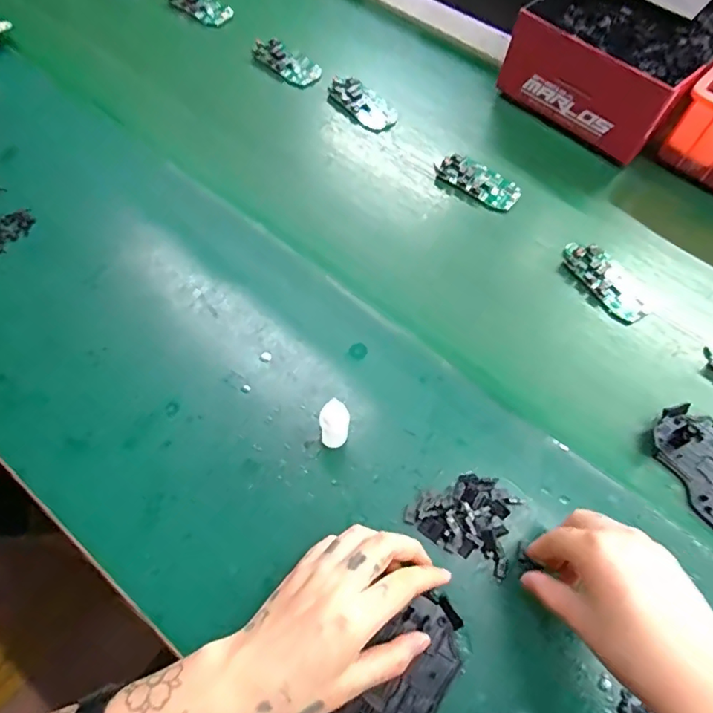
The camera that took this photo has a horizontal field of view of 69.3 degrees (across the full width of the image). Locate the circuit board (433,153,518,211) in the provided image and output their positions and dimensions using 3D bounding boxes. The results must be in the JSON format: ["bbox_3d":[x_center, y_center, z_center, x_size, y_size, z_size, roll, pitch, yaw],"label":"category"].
[{"bbox_3d":[0.133,-0.191,0.560,0.091,0.016,0.039,36,67,15],"label":"circuit board"}]

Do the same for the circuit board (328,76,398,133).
[{"bbox_3d":[0.006,-0.301,0.614,0.047,0.008,0.098,-38,71,-19],"label":"circuit board"}]

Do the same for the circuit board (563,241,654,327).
[{"bbox_3d":[0.247,-0.076,0.505,0.048,0.017,0.096,-32,69,-17],"label":"circuit board"}]

